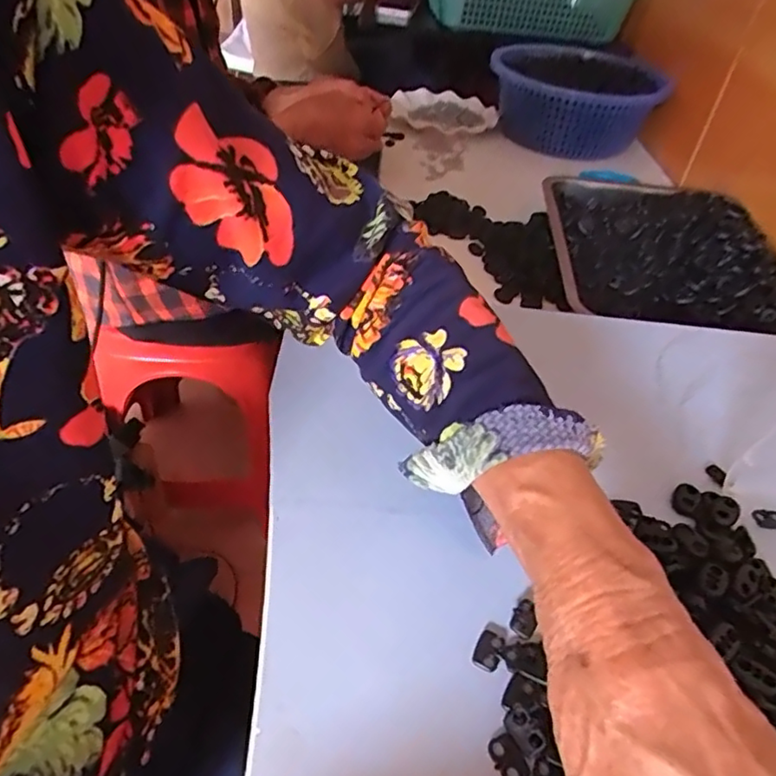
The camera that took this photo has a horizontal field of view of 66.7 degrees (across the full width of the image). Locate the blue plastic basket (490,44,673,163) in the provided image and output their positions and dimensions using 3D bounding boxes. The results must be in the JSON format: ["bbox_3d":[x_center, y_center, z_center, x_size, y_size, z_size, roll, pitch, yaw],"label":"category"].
[{"bbox_3d":[0.315,-0.493,1.000,0.246,0.110,0.327,20,45,15],"label":"blue plastic basket"}]

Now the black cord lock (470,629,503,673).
[{"bbox_3d":[0.047,0.123,0.277,0.012,0.004,0.018,21,45,16],"label":"black cord lock"}]

